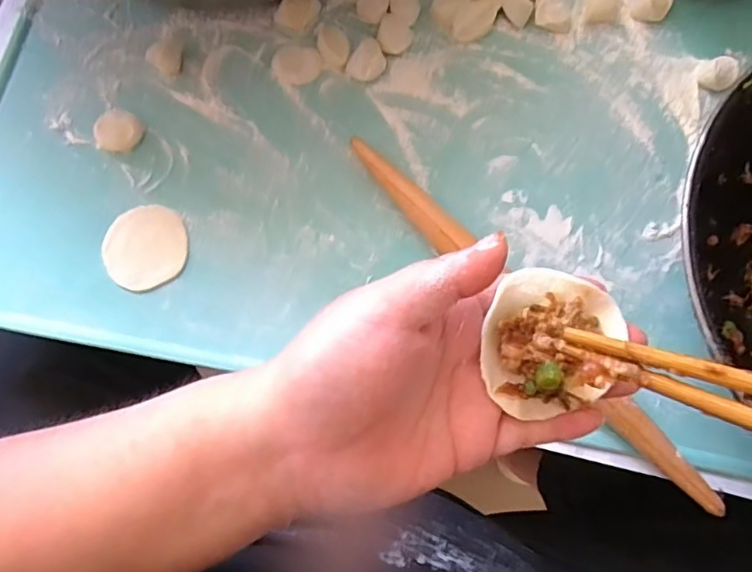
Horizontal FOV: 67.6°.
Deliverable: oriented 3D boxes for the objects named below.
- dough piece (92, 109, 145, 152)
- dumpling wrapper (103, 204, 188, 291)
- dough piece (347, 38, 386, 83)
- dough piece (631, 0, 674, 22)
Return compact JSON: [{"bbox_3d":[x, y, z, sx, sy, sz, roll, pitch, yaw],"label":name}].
[{"bbox_3d":[-0.191,-0.115,0.416,0.035,0.012,0.029,-40,79,-8],"label":"dough piece"},{"bbox_3d":[-0.163,-0.027,0.397,0.058,0.004,0.059,0,77,2],"label":"dumpling wrapper"},{"bbox_3d":[-0.005,-0.171,0.422,0.027,0.006,0.036,29,79,8],"label":"dough piece"},{"bbox_3d":[0.212,-0.216,0.428,0.026,0.016,0.025,31,79,8],"label":"dough piece"}]

